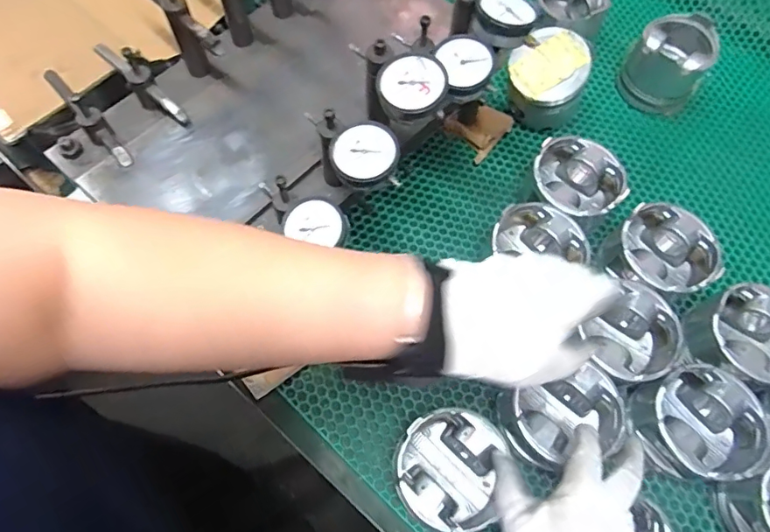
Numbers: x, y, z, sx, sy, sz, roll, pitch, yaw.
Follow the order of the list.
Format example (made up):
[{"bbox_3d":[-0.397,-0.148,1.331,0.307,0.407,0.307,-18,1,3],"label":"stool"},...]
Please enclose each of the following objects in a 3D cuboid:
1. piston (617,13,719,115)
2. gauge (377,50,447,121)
[{"bbox_3d":[0.376,-0.266,0.667,0.093,0.089,0.090,1,67,-2],"label":"piston"},{"bbox_3d":[0.022,-0.143,0.403,0.053,0.019,0.053,3,77,7],"label":"gauge"}]

